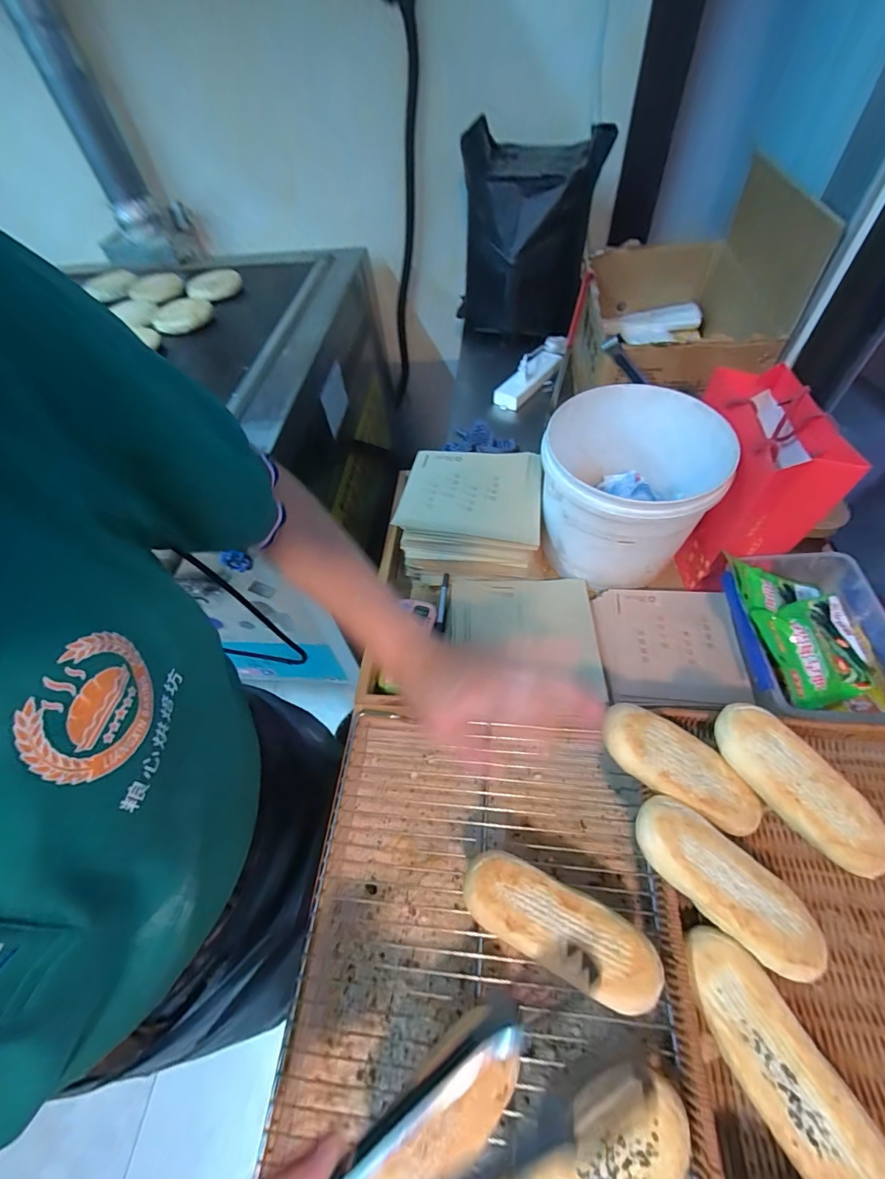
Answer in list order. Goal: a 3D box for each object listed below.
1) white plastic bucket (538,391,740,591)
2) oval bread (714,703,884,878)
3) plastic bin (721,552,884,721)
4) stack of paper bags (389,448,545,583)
[{"bbox_3d":[0.236,-0.125,0.584,0.215,0.175,0.204,21,60,18],"label":"white plastic bucket"},{"bbox_3d":[0.305,0.166,0.375,0.056,0.026,0.156,-38,75,-20],"label":"oval bread"},{"bbox_3d":[0.424,0.051,0.511,0.169,0.072,0.209,0,56,5],"label":"plastic bin"},{"bbox_3d":[0.040,-0.111,0.648,0.195,0.081,0.188,4,56,8],"label":"stack of paper bags"}]

